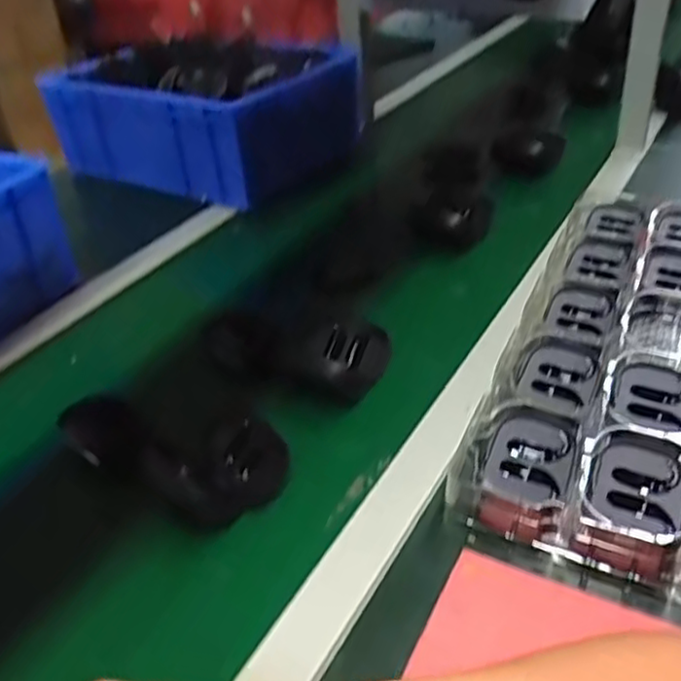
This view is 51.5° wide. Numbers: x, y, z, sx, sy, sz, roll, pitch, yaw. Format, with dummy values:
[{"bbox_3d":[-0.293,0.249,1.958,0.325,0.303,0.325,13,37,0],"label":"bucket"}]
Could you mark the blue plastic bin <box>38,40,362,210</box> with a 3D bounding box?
[{"bbox_3d":[-0.211,-0.354,1.086,0.434,0.162,0.250,16,40,28],"label":"blue plastic bin"}]

